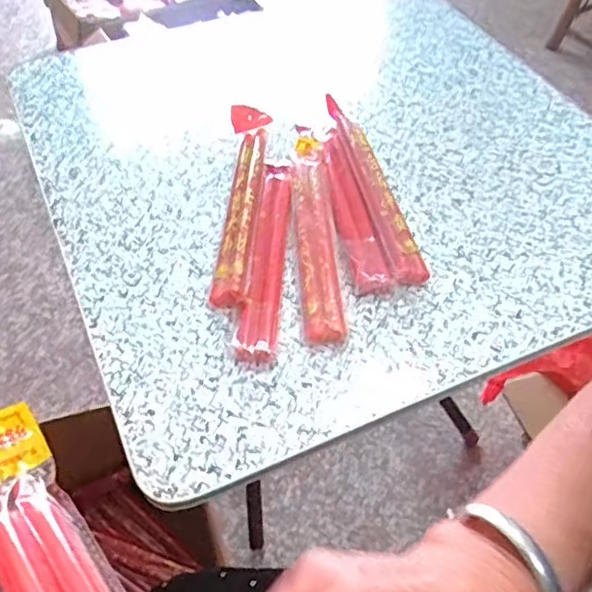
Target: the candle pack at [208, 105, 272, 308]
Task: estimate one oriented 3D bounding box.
[{"bbox_3d":[-0.060,-0.102,0.676,0.043,0.034,0.269,4,53,0],"label":"candle pack"}]

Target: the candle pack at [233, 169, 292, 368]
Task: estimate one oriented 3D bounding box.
[{"bbox_3d":[-0.025,-0.043,0.640,0.038,0.019,0.249,7,53,2],"label":"candle pack"}]

